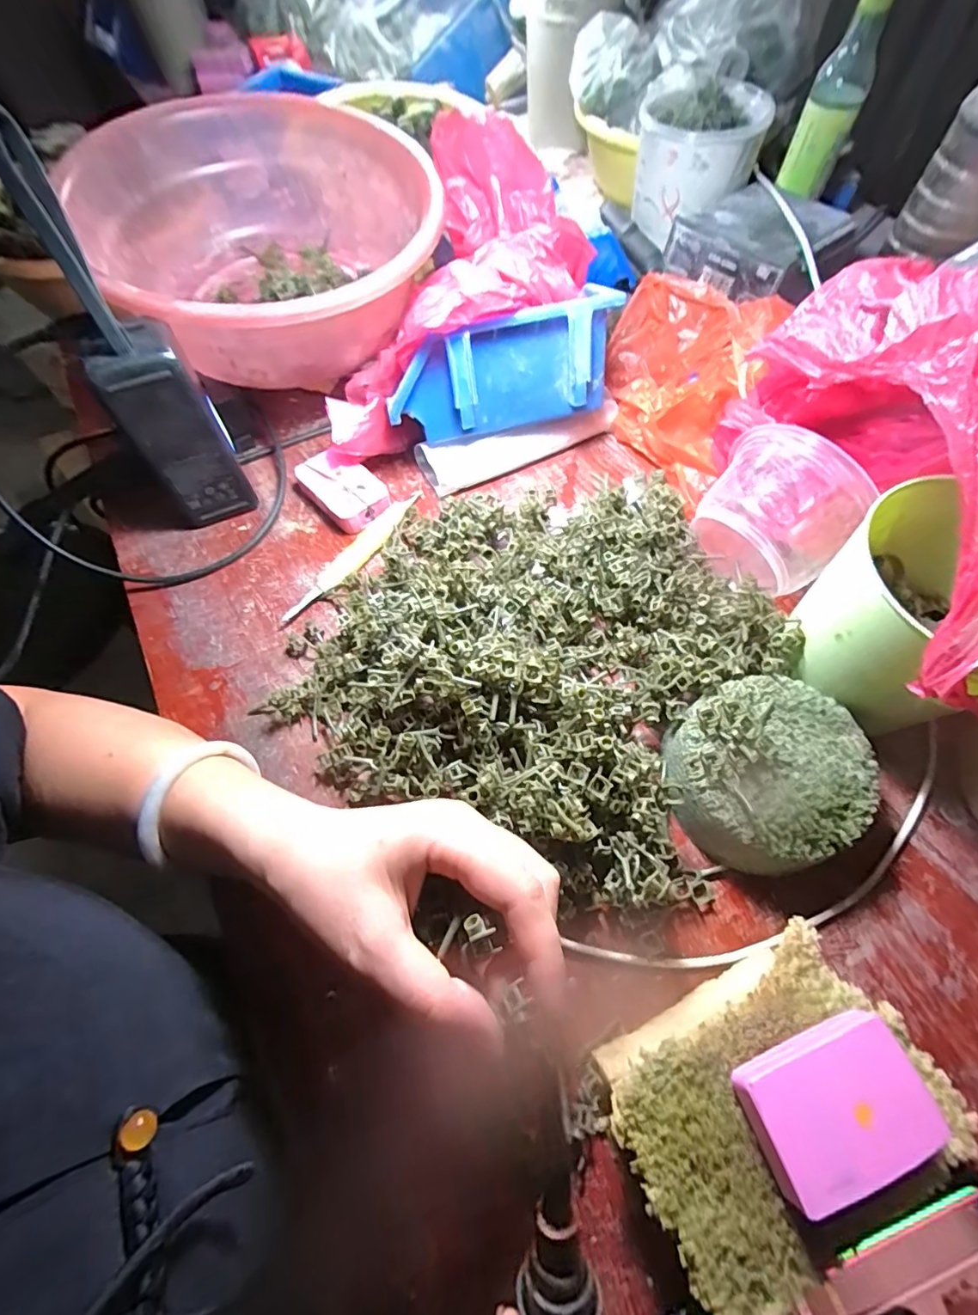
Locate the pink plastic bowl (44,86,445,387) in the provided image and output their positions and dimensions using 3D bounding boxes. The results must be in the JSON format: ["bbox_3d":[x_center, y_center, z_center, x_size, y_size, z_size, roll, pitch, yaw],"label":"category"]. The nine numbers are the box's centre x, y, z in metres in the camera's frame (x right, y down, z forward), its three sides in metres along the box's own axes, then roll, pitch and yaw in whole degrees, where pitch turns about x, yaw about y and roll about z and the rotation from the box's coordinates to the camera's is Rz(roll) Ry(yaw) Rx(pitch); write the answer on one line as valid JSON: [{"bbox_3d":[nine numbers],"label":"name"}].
[{"bbox_3d":[-0.163,-0.309,0.387,0.244,0.101,0.257,-5,63,-1],"label":"pink plastic bowl"}]

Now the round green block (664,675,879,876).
[{"bbox_3d":[0.159,0.064,0.294,0.102,0.051,0.097,-1,63,1],"label":"round green block"}]

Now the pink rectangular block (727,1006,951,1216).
[{"bbox_3d":[0.138,0.179,0.208,0.069,0.021,0.047,-18,64,-8],"label":"pink rectangular block"}]

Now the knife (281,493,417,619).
[{"bbox_3d":[-0.100,-0.081,0.391,0.024,0.007,0.146,31,68,16],"label":"knife"}]

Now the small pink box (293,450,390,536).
[{"bbox_3d":[-0.117,-0.134,0.409,0.048,0.017,0.074,-40,69,-17],"label":"small pink box"}]

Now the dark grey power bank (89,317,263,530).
[{"bbox_3d":[-0.214,-0.153,0.360,0.061,0.136,0.040,-25,65,-11],"label":"dark grey power bank"}]

